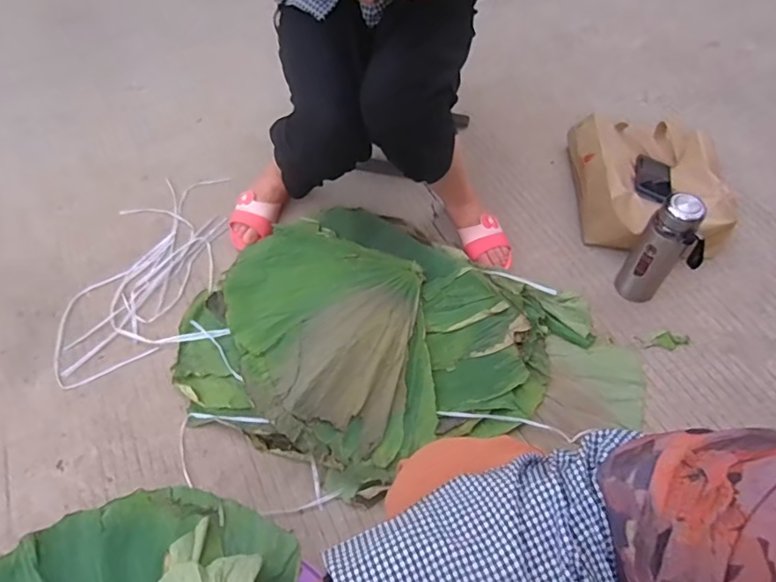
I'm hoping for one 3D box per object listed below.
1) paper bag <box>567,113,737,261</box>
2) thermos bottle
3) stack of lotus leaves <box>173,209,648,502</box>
[{"bbox_3d":[0.614,-0.261,1.200,0.318,0.141,0.399,2,54,4],"label":"paper bag"},{"bbox_3d":[0.533,-0.075,0.987,0.112,0.256,0.084,32,61,23],"label":"thermos bottle"},{"bbox_3d":[0.010,0.058,0.991,0.800,0.112,0.551,-13,54,-7],"label":"stack of lotus leaves"}]

